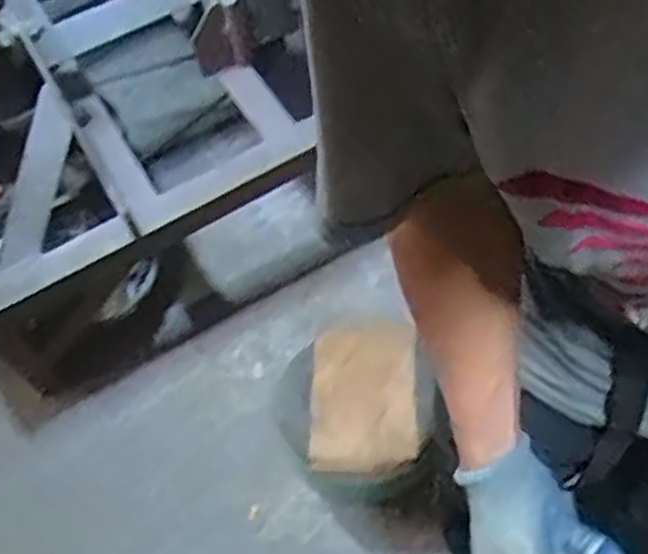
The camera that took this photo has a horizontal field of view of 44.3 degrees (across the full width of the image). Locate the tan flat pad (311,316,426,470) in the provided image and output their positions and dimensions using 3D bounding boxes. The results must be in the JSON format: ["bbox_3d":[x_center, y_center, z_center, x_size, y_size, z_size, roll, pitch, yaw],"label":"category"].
[{"bbox_3d":[0.059,0.176,1.206,0.166,0.053,0.238,-4,58,4],"label":"tan flat pad"}]

